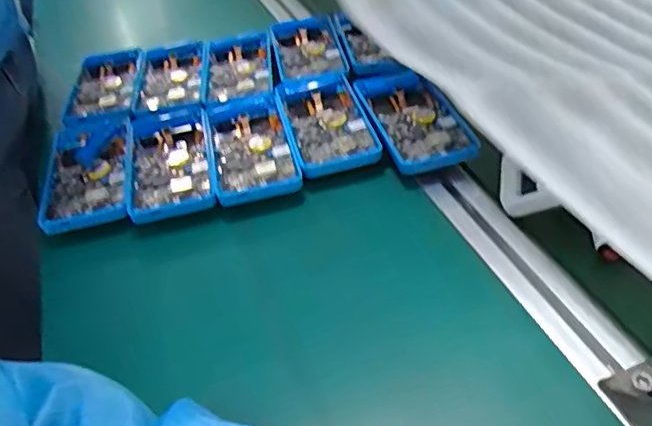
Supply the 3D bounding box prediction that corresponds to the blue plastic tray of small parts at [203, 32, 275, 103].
[{"bbox_3d":[-0.095,-0.157,0.620,0.075,0.019,0.130,-7,42,-1],"label":"blue plastic tray of small parts"}]

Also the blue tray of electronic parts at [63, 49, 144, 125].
[{"bbox_3d":[-0.239,-0.137,0.631,0.073,0.019,0.149,-10,42,-4],"label":"blue tray of electronic parts"}]

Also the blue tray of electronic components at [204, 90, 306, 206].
[{"bbox_3d":[-0.066,-0.061,0.510,0.069,0.018,0.144,-12,42,-6],"label":"blue tray of electronic components"}]

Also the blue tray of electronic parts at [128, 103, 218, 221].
[{"bbox_3d":[-0.137,-0.047,0.508,0.072,0.014,0.139,-13,42,-7],"label":"blue tray of electronic parts"}]

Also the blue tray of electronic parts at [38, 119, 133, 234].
[{"bbox_3d":[-0.210,-0.039,0.515,0.072,0.018,0.143,-12,42,-6],"label":"blue tray of electronic parts"}]

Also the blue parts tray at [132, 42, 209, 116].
[{"bbox_3d":[-0.166,-0.142,0.623,0.075,0.023,0.147,-10,42,-3],"label":"blue parts tray"}]

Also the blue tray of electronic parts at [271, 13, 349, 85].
[{"bbox_3d":[-0.021,-0.182,0.637,0.071,0.019,0.128,-11,42,-4],"label":"blue tray of electronic parts"}]

